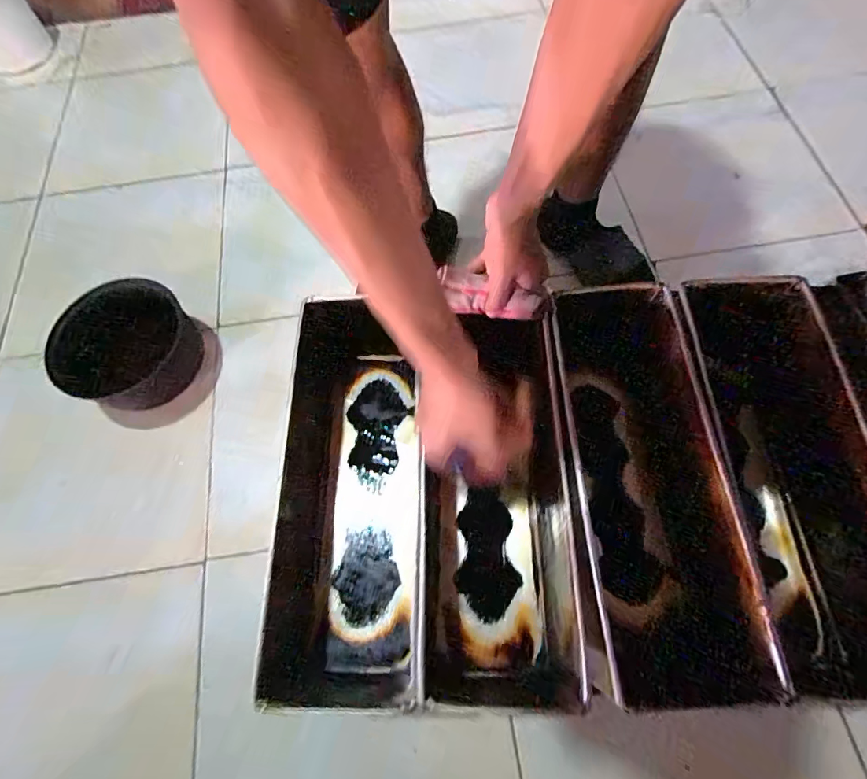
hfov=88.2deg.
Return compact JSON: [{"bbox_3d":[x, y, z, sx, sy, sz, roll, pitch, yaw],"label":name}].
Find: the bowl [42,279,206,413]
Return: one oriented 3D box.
[{"bbox_3d":[-0.483,-0.068,0.722,0.172,0.117,0.199,19,67,8],"label":"bowl"}]

